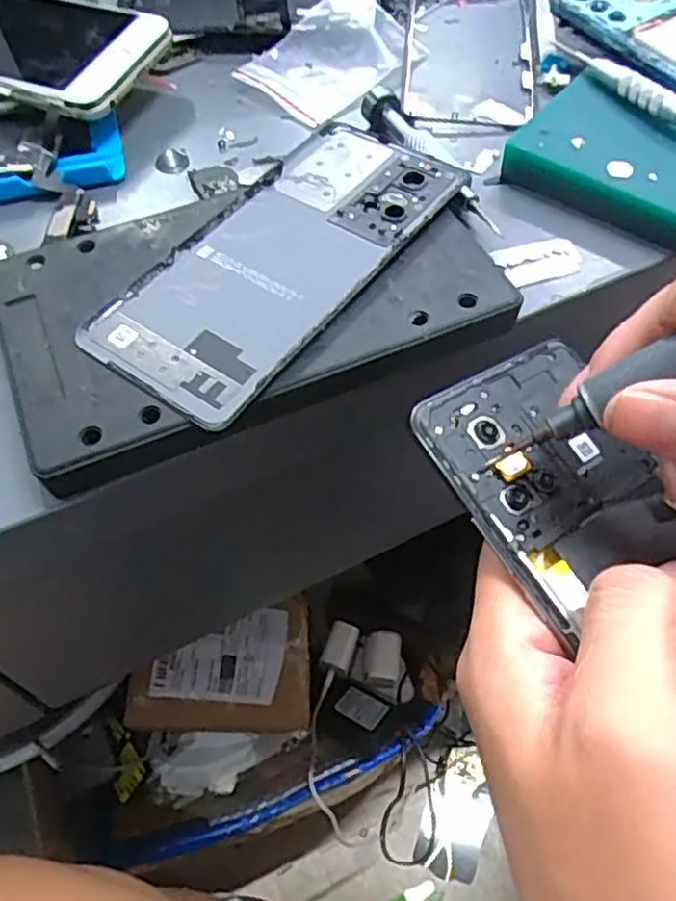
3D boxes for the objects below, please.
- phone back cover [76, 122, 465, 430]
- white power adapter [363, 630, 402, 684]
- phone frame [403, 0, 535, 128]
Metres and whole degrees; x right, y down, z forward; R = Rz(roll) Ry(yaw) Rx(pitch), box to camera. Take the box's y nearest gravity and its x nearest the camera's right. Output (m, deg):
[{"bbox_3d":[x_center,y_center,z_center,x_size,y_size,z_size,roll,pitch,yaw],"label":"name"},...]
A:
[{"bbox_3d":[-0.021,-0.076,0.272,0.072,0.005,0.154,30,62,20],"label":"phone back cover"},{"bbox_3d":[0.042,0.201,0.676,0.033,0.033,0.048,5,56,6],"label":"white power adapter"},{"bbox_3d":[0.071,-0.217,0.384,0.064,0.007,0.141,4,56,5],"label":"phone frame"}]

